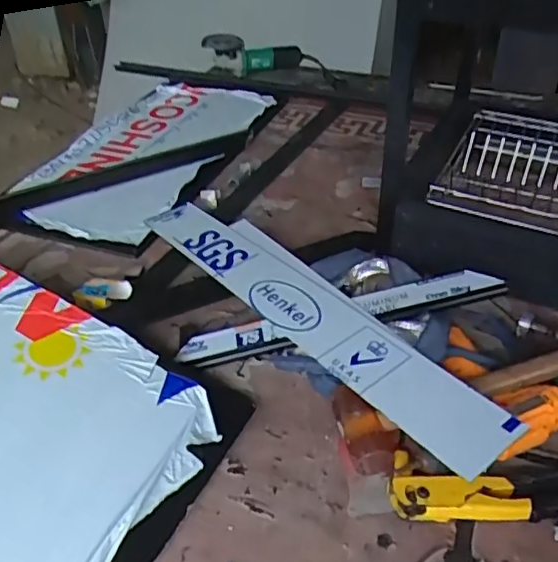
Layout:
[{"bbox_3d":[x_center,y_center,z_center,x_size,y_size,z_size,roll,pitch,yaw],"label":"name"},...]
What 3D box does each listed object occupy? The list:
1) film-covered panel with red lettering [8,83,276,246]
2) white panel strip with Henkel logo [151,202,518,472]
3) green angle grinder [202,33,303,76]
[{"bbox_3d":[-0.267,-0.295,1.256,0.326,0.036,0.683,12,40,16],"label":"film-covered panel with red lettering"},{"bbox_3d":[0.015,0.019,0.795,0.105,0.014,0.671,-30,41,-24],"label":"white panel strip with Henkel logo"},{"bbox_3d":[-0.071,-0.622,1.618,0.266,0.097,0.098,-2,38,-2],"label":"green angle grinder"}]

